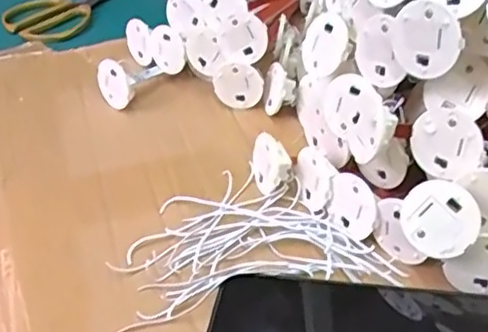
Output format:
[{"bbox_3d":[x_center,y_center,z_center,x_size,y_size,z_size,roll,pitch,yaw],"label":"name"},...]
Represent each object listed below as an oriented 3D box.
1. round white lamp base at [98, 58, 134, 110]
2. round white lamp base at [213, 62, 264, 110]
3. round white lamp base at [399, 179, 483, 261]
[{"bbox_3d":[-0.101,-0.064,0.487,0.031,0.040,0.006,-1,29,32],"label":"round white lamp base"},{"bbox_3d":[-0.005,-0.060,0.477,0.037,0.039,0.009,6,38,13],"label":"round white lamp base"},{"bbox_3d":[0.099,0.027,0.316,0.038,0.039,0.004,47,30,19],"label":"round white lamp base"}]

